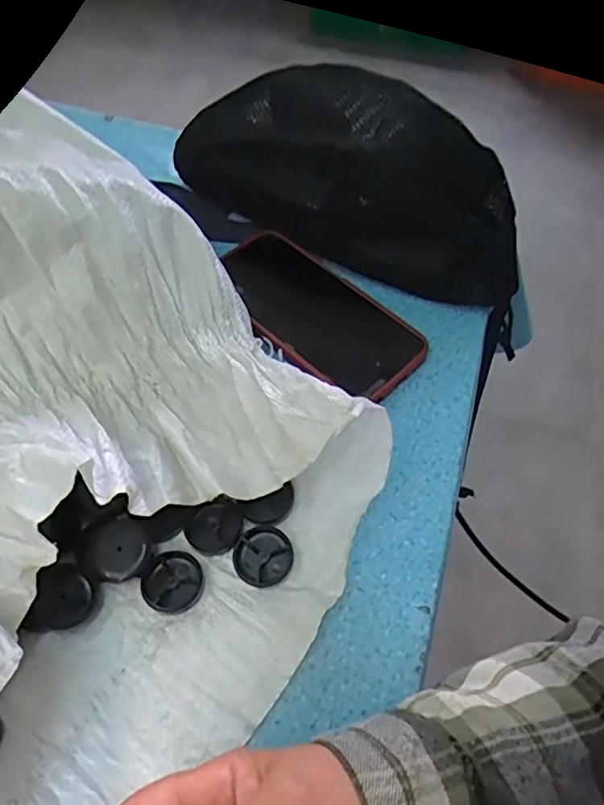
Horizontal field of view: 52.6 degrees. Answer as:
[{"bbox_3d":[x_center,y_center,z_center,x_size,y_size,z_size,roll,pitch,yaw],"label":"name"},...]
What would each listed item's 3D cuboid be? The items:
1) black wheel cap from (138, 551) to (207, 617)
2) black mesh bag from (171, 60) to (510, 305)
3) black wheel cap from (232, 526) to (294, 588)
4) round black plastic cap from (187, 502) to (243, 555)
[{"bbox_3d":[-0.069,0.097,0.329,0.031,0.009,0.032,1,56,-2],"label":"black wheel cap"},{"bbox_3d":[0.041,-0.174,0.465,0.261,0.087,0.122,18,58,9],"label":"black mesh bag"},{"bbox_3d":[-0.022,0.086,0.338,0.031,0.010,0.032,1,56,-2],"label":"black wheel cap"},{"bbox_3d":[-0.048,0.072,0.347,0.028,0.009,0.031,35,62,19],"label":"round black plastic cap"}]

